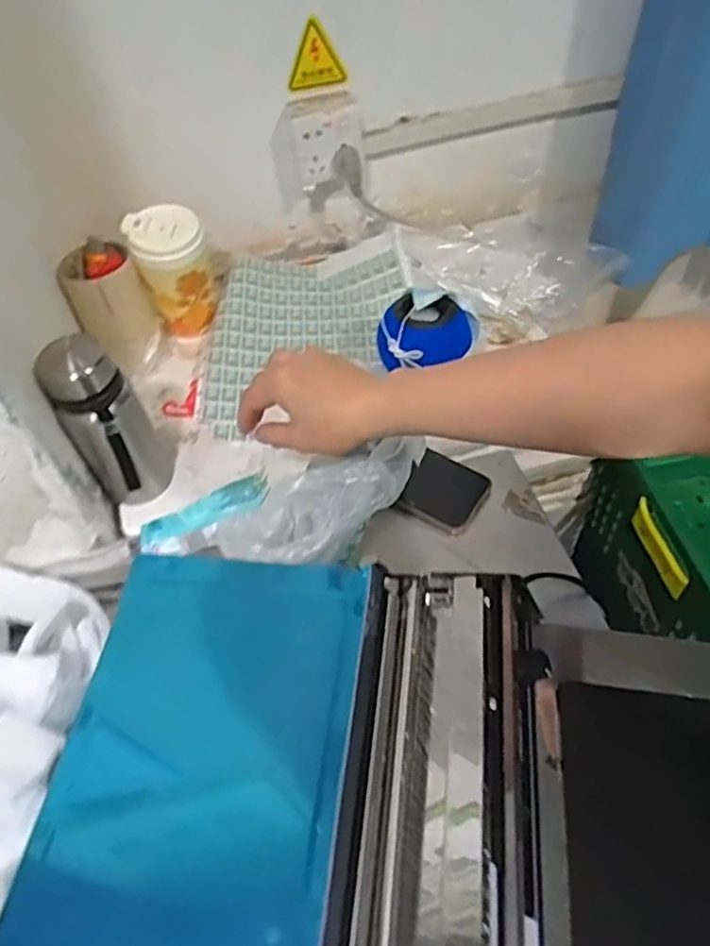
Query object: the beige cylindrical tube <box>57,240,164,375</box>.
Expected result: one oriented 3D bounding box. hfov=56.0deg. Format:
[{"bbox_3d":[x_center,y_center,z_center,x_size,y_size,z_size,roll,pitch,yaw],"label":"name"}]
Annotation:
[{"bbox_3d":[-0.291,-0.202,0.810,0.090,0.140,0.085,-3,51,3],"label":"beige cylindrical tube"}]

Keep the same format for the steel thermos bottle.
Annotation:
[{"bbox_3d":[-0.236,-0.047,0.655,0.081,0.183,0.078,-28,54,-16],"label":"steel thermos bottle"}]

